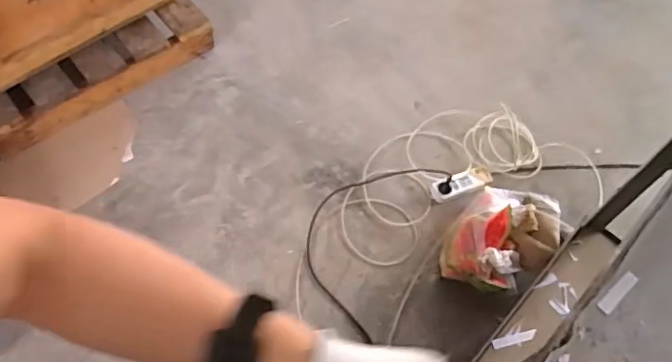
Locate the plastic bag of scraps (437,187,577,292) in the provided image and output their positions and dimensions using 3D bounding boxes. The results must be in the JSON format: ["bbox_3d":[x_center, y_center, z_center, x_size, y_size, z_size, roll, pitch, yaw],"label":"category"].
[{"bbox_3d":[0.415,0.149,1.406,0.233,0.148,0.276,35,63,16],"label":"plastic bag of scraps"}]

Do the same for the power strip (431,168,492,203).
[{"bbox_3d":[0.351,0.006,1.546,0.183,0.041,0.053,-19,58,-15],"label":"power strip"}]

